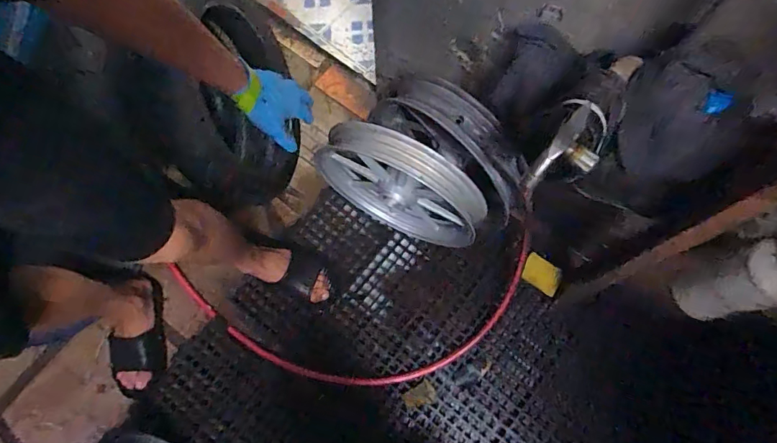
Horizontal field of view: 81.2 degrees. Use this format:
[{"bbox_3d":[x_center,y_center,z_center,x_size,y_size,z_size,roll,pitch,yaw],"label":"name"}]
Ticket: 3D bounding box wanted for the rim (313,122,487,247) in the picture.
[{"bbox_3d":[0.016,-0.074,0.984,0.365,0.351,0.072,26,75,6],"label":"rim"}]

